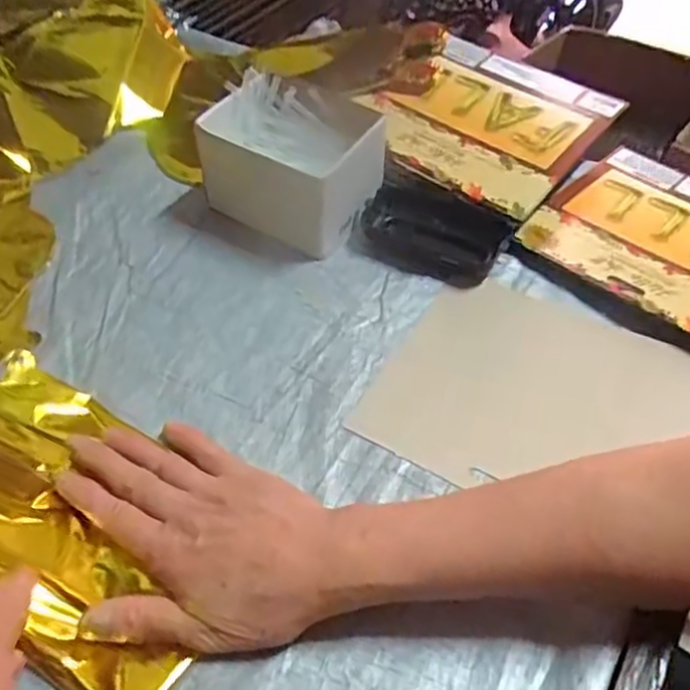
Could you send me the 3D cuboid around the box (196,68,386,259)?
[{"bbox_3d":[-0.039,-0.143,0.533,0.120,0.077,0.104,28,56,22],"label":"box"}]

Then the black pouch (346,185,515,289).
[{"bbox_3d":[0.063,-0.084,0.520,0.110,0.027,0.063,19,56,18],"label":"black pouch"}]

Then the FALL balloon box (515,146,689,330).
[{"bbox_3d":[0.245,-0.081,0.511,0.149,0.015,0.192,-37,59,-23],"label":"FALL balloon box"}]

